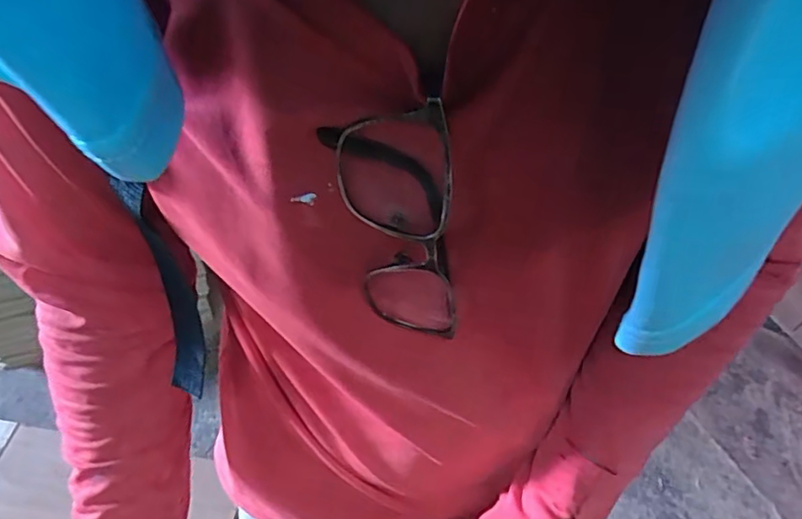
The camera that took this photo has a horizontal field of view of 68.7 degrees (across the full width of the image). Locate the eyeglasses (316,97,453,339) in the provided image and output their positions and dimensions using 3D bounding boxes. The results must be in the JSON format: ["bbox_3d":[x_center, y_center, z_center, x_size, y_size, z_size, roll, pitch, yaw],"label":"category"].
[{"bbox_3d":[-0.001,-0.014,0.243,0.052,0.123,0.023,15,45,9],"label":"eyeglasses"}]

